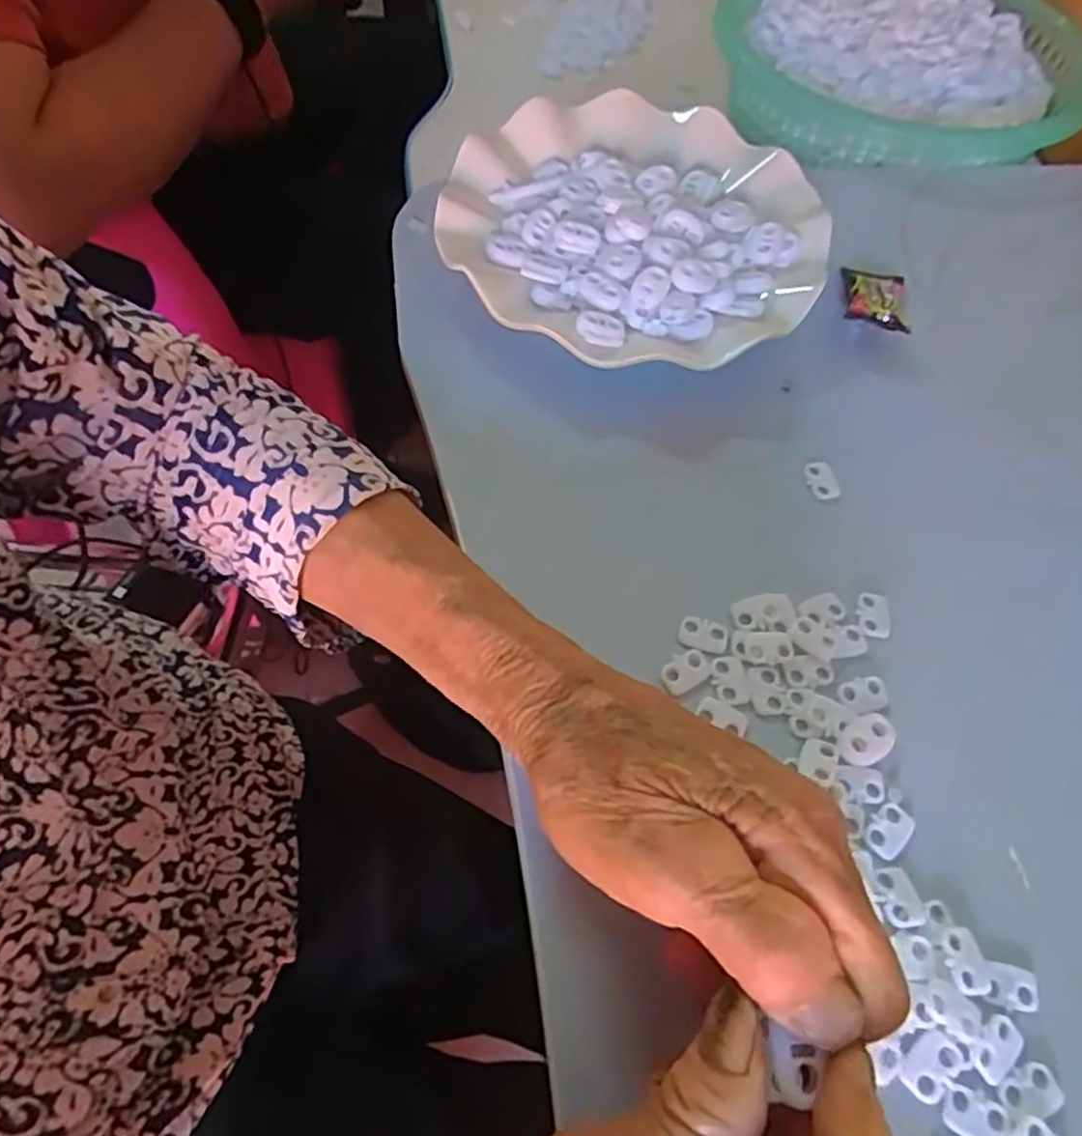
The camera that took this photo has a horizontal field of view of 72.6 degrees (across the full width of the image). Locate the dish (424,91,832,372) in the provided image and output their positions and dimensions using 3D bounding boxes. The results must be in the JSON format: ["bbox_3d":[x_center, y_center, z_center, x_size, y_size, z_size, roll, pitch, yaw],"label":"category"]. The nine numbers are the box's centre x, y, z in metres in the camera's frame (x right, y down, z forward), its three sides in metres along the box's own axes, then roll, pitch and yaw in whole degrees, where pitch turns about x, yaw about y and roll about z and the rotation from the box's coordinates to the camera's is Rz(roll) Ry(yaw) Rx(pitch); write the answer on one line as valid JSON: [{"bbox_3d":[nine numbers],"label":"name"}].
[{"bbox_3d":[0.043,-0.161,0.359,0.173,0.040,0.178,1,58,-2],"label":"dish"}]

